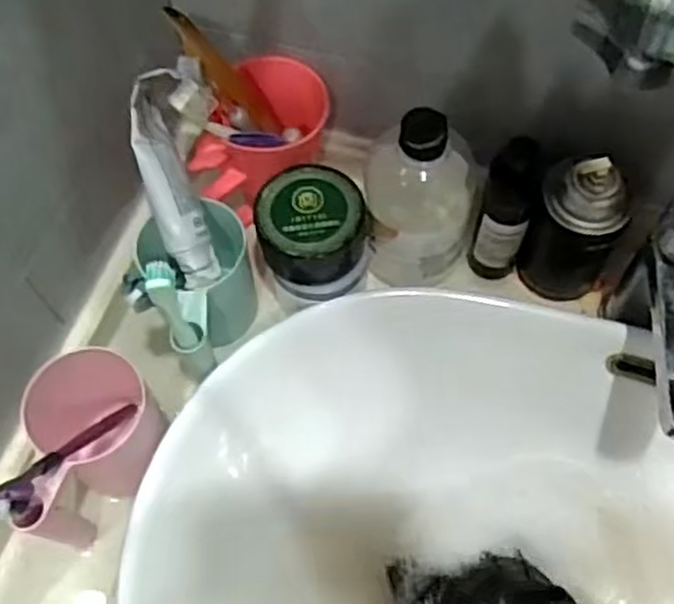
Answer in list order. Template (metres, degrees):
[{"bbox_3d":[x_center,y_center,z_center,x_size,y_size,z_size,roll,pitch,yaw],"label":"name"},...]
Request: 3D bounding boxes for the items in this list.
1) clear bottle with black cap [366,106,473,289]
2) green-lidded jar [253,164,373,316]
[{"bbox_3d":[0.060,-0.067,0.543,0.077,0.147,0.071,6,64,5],"label":"clear bottle with black cap"},{"bbox_3d":[-0.016,-0.050,0.544,0.077,0.065,0.077,-1,64,2],"label":"green-lidded jar"}]

